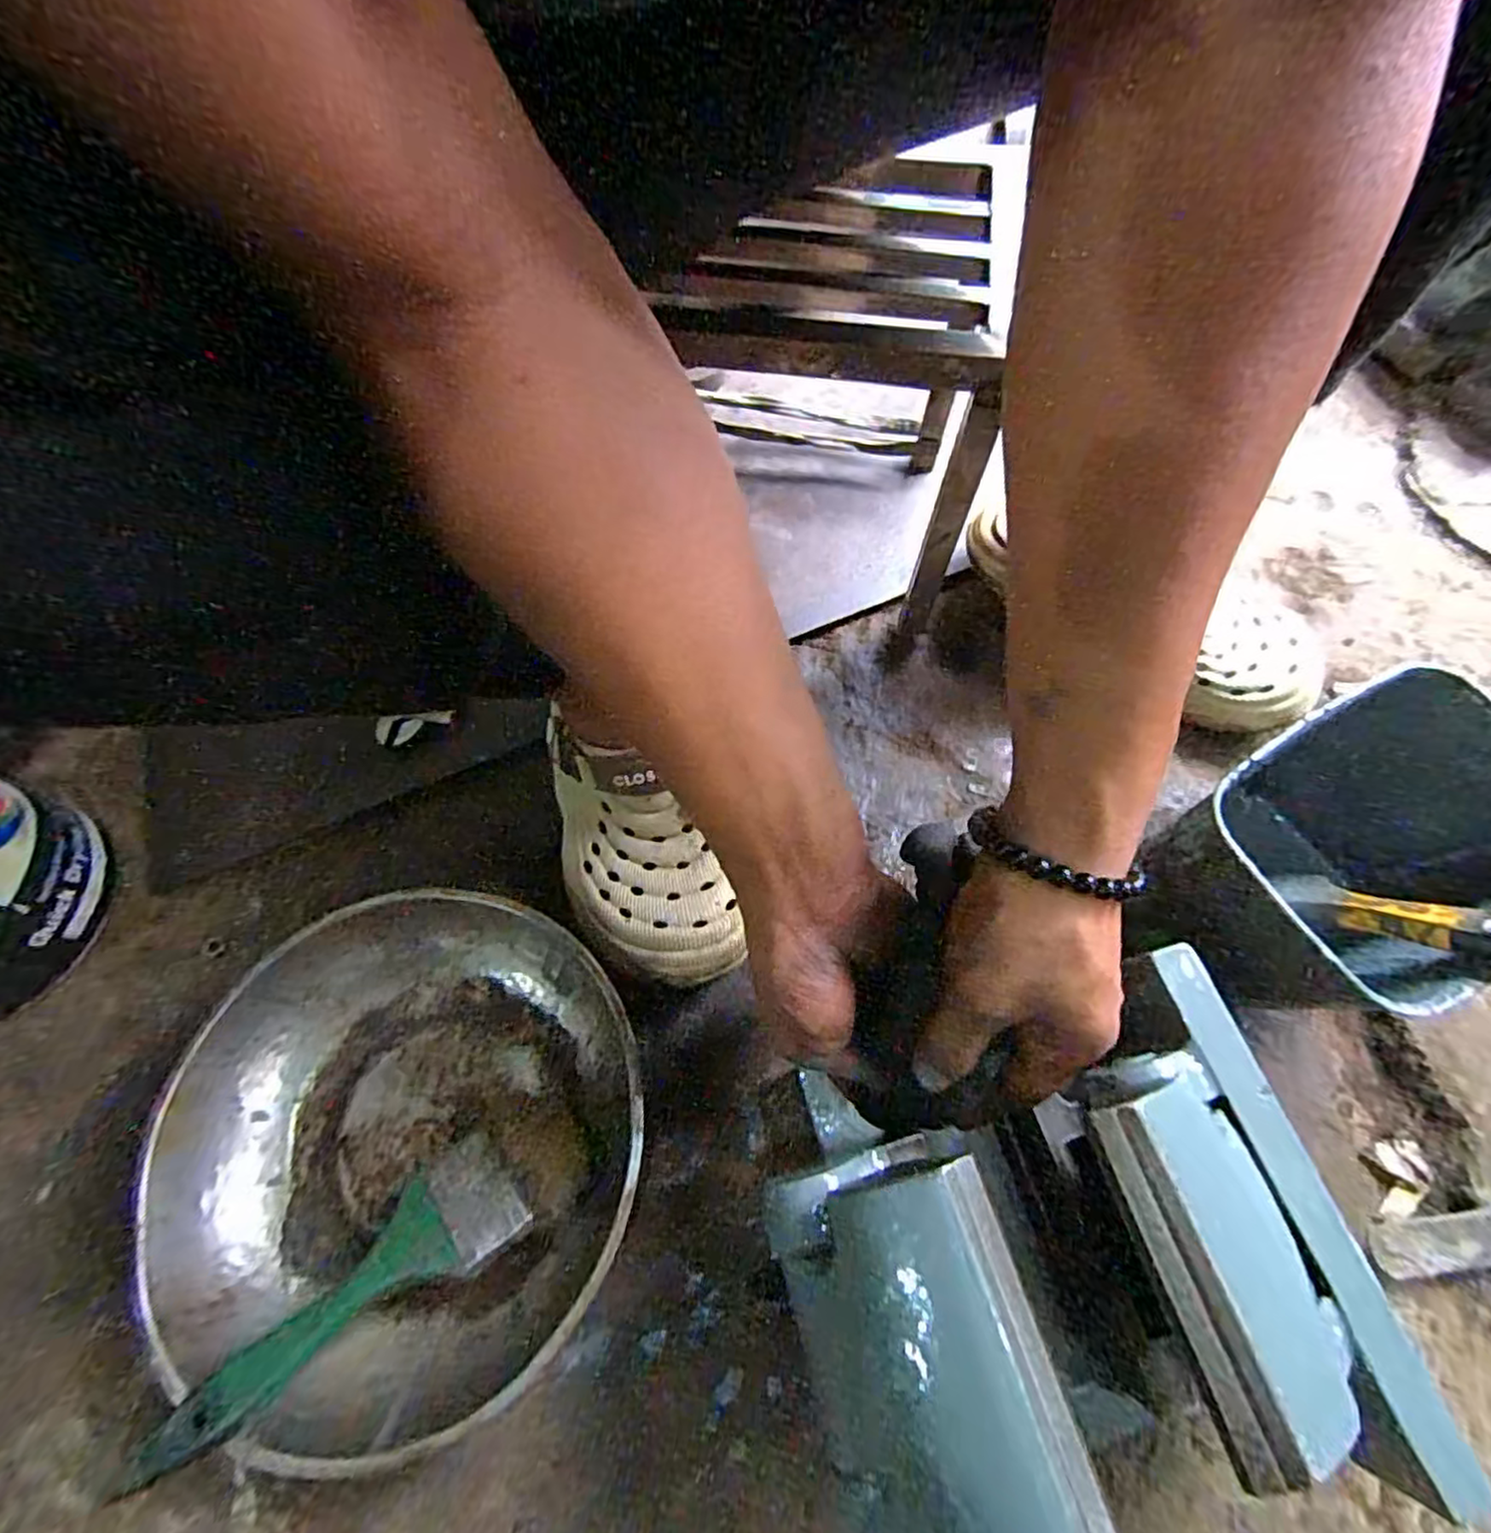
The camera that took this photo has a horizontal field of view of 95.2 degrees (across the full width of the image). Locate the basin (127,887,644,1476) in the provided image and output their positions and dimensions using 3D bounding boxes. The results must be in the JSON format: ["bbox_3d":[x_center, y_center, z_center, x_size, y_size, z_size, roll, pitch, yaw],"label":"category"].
[{"bbox_3d":[-0.183,0.202,0.368,0.243,0.068,0.247,-1,65,3],"label":"basin"}]

